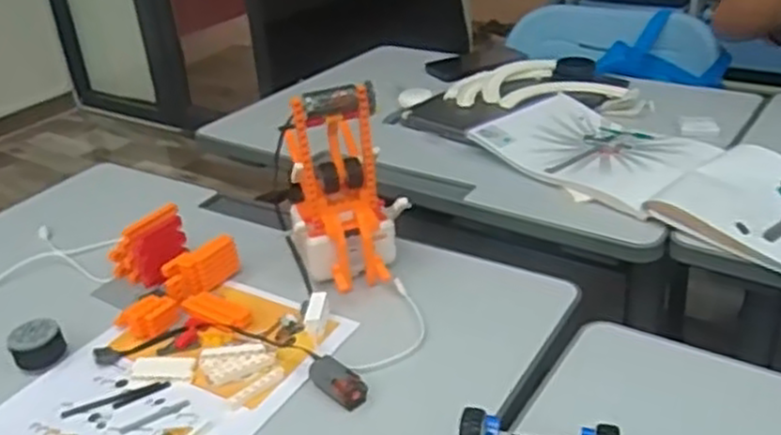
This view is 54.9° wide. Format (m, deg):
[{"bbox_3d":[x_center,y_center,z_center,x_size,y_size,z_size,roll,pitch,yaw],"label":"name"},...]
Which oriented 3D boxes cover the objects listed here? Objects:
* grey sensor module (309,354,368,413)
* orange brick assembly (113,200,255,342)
[{"bbox_3d":[-0.041,0.130,0.596,0.023,0.018,0.051,-27,38,-32],"label":"grey sensor module"},{"bbox_3d":[-0.207,0.053,0.719,0.123,0.054,0.143,-12,32,-12],"label":"orange brick assembly"}]

